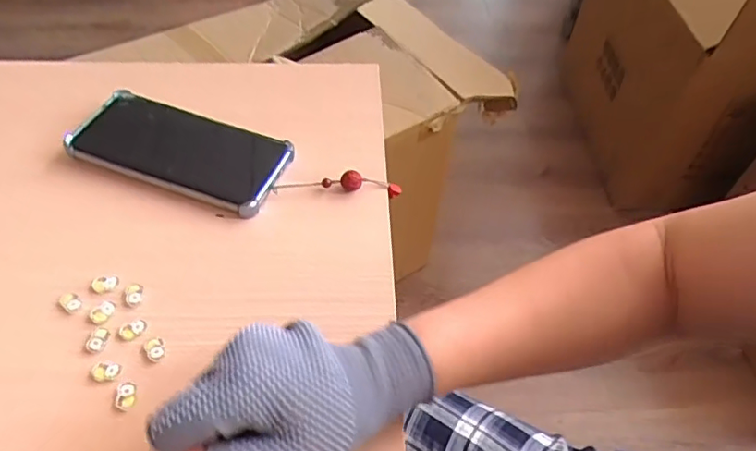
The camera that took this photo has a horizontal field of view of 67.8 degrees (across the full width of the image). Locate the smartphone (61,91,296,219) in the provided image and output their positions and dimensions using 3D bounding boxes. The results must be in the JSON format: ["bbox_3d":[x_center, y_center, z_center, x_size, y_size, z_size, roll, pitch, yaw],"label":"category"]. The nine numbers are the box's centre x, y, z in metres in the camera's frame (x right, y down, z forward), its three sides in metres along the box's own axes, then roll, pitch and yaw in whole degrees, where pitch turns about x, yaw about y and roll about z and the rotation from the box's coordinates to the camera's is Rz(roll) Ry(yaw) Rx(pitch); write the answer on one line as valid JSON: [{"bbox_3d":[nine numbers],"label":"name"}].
[{"bbox_3d":[-0.160,-0.062,0.454,0.171,0.019,0.079,17,51,10],"label":"smartphone"}]

